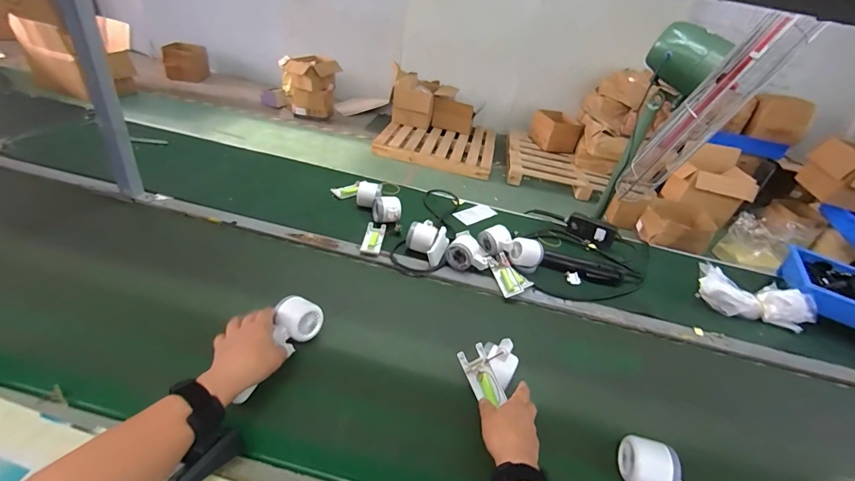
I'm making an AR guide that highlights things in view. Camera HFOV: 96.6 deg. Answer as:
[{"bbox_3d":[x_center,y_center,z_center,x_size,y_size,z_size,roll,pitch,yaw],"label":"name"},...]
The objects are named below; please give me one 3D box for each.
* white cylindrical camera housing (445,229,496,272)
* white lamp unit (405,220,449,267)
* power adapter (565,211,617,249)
[{"bbox_3d":[0.093,0.027,0.807,0.087,0.051,0.076,29,39,23],"label":"white cylindrical camera housing"},{"bbox_3d":[0.002,-0.003,0.823,0.082,0.056,0.091,20,36,13],"label":"white lamp unit"},{"bbox_3d":[0.417,-0.027,0.969,0.121,0.049,0.037,31,39,26],"label":"power adapter"}]

